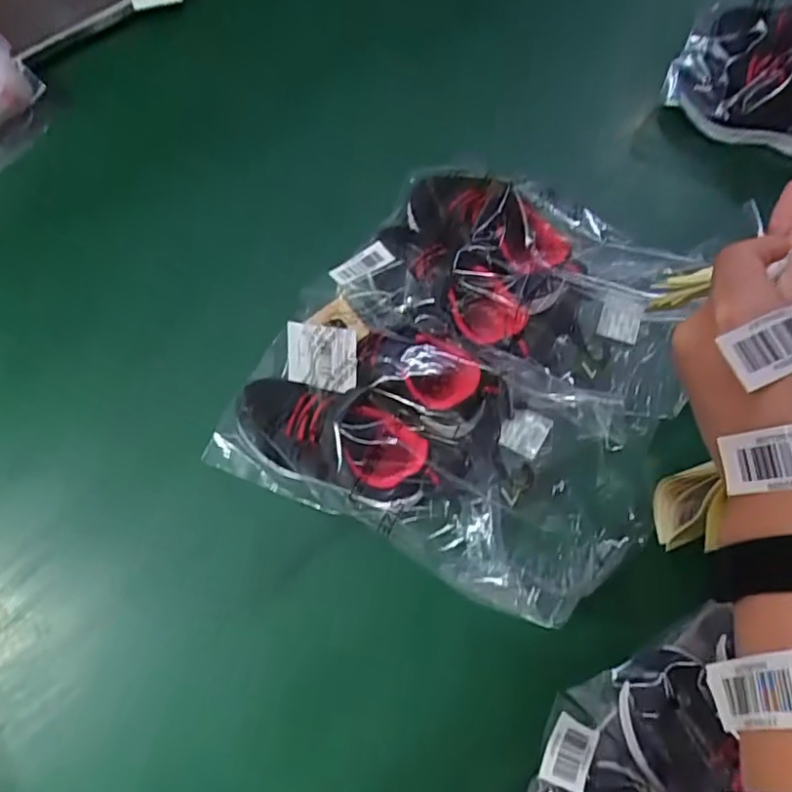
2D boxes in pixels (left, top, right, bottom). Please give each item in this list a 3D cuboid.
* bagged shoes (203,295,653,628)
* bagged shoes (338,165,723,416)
[{"bbox_3d":[0.032,0.044,0.464,0.331,0.092,0.163,25,72,7],"label":"bagged shoes"},{"bbox_3d":[0.101,-0.079,0.496,0.269,0.100,0.144,29,73,9],"label":"bagged shoes"}]

